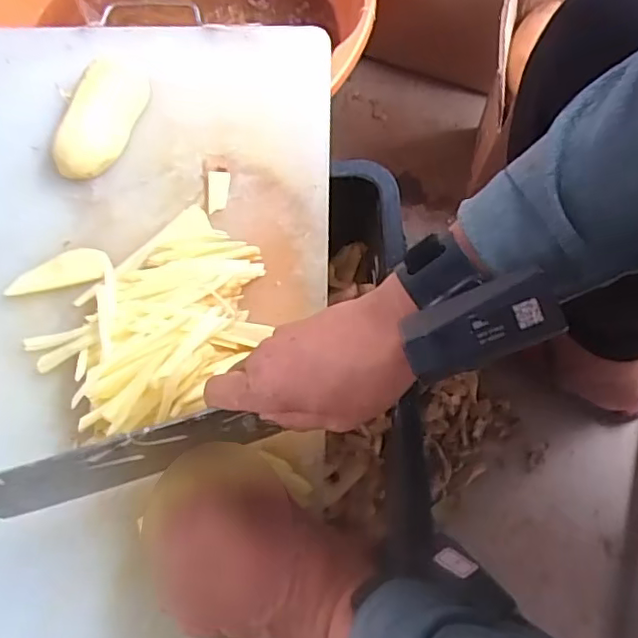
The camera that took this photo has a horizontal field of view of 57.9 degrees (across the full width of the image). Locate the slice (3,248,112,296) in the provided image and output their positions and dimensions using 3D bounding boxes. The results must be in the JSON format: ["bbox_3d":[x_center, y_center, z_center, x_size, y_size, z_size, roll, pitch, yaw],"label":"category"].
[{"bbox_3d":[-0.211,-0.040,0.467,0.080,0.005,0.029,-12,69,-4],"label":"slice"}]

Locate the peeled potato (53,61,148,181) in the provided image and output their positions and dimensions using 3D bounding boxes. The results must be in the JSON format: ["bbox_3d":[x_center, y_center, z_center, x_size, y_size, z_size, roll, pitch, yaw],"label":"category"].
[{"bbox_3d":[-0.183,-0.177,0.490,0.044,0.034,0.120,19,70,8],"label":"peeled potato"}]

